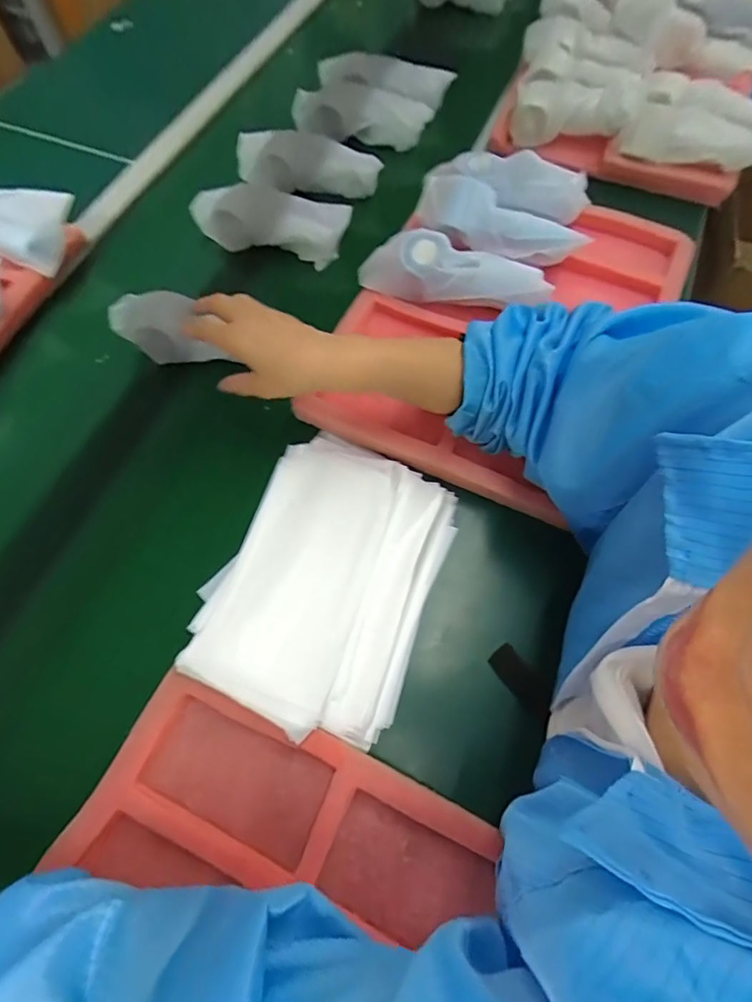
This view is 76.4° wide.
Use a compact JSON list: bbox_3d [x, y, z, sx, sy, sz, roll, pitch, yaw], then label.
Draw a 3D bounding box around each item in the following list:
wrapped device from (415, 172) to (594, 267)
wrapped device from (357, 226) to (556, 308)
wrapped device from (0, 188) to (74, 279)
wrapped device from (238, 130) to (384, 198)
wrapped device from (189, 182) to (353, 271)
[{"bbox_3d":[0.146,-0.331,0.565,0.200,0.041,0.065,29,68,12],"label":"wrapped device"},{"bbox_3d":[0.088,-0.255,0.543,0.207,0.055,0.056,13,66,5],"label":"wrapped device"},{"bbox_3d":[-0.469,-0.356,0.585,0.206,0.060,0.079,23,67,9],"label":"wrapped device"},{"bbox_3d":[-0.100,-0.466,0.662,0.206,0.074,0.046,19,67,8],"label":"wrapped device"},{"bbox_3d":[-0.137,-0.356,0.609,0.207,0.070,0.050,11,66,4],"label":"wrapped device"}]

